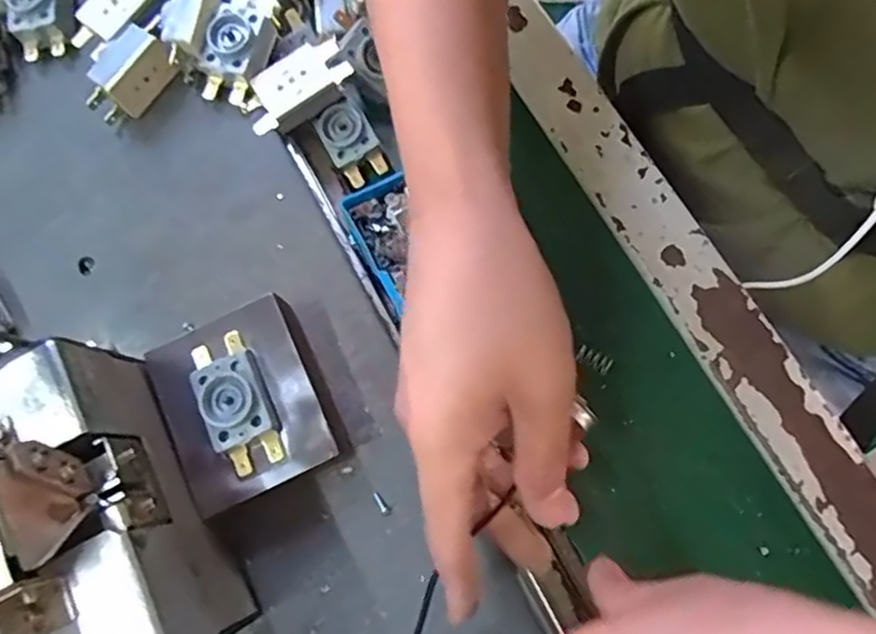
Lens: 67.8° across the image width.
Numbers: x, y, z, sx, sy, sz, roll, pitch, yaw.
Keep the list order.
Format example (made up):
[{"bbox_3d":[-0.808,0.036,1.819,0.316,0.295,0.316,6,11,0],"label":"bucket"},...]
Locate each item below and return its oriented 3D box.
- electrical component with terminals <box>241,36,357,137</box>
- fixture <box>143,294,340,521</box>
[{"bbox_3d":[-0.075,-0.121,0.344,0.058,0.020,0.026,-33,75,-4],"label":"electrical component with terminals"},{"bbox_3d":[-0.087,0.039,0.295,0.067,0.026,0.079,-26,75,-2],"label":"fixture"}]

